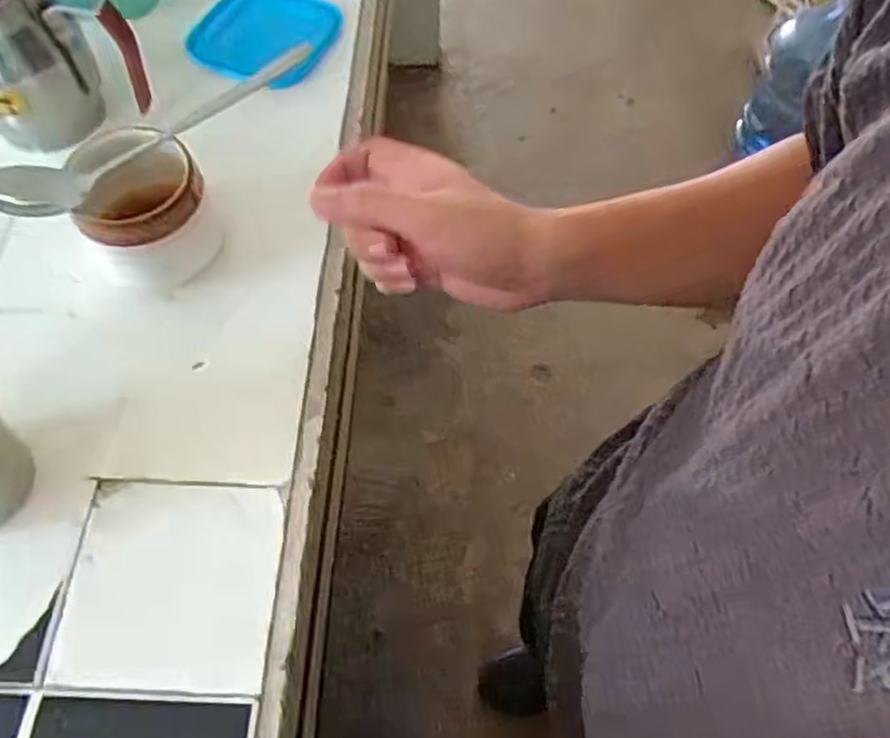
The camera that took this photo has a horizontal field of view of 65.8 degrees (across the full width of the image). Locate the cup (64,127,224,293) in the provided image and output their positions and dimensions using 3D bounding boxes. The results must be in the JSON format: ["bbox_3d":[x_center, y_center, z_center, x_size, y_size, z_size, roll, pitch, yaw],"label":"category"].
[{"bbox_3d":[-0.174,-0.089,0.402,0.070,0.070,0.065,0,61,0],"label":"cup"}]

